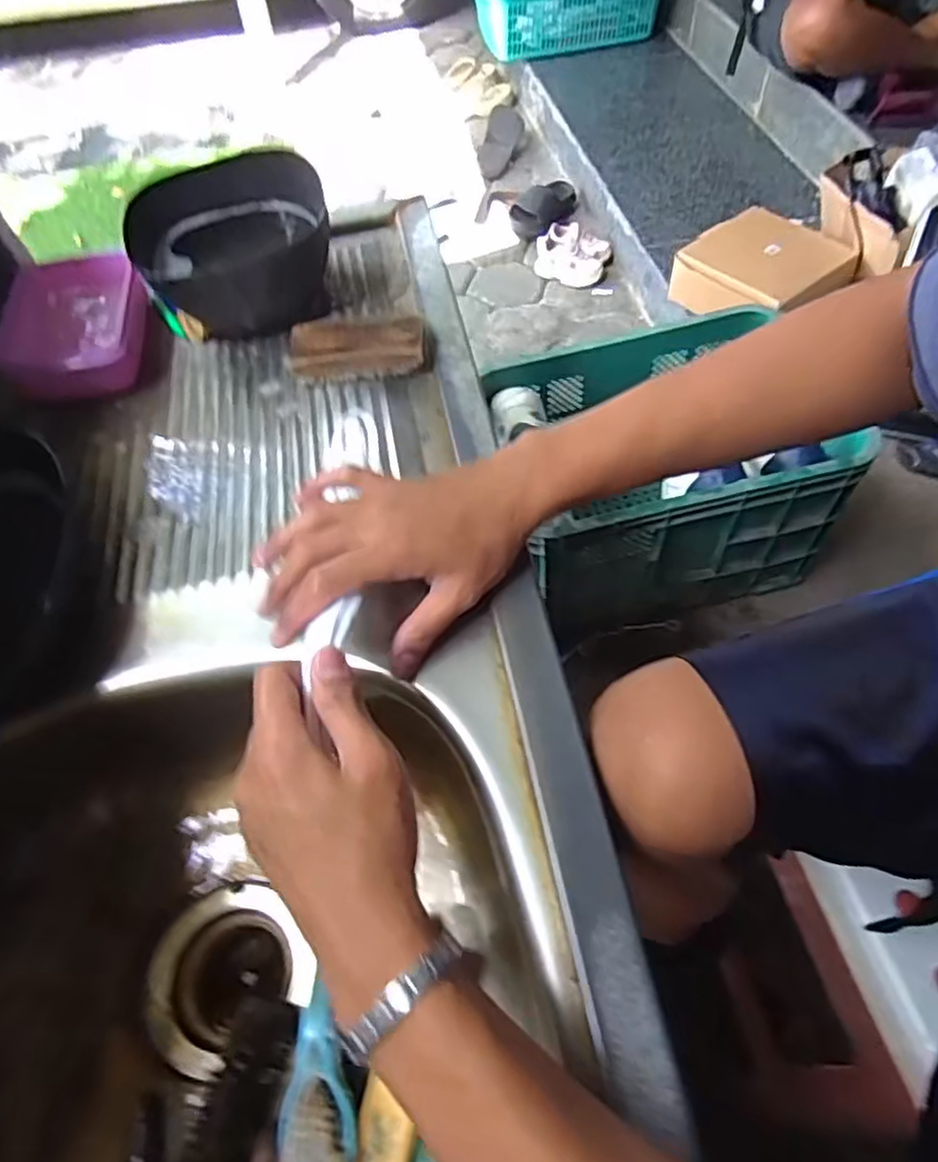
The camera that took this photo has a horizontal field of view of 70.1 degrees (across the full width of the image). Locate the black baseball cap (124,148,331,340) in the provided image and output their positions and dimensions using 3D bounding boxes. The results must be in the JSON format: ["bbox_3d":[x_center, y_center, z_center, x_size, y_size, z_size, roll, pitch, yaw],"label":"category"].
[{"bbox_3d":[-0.202,-0.280,0.572,0.162,0.077,0.149,-15,57,-6],"label":"black baseball cap"}]

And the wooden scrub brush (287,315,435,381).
[{"bbox_3d":[-0.086,-0.187,0.532,0.109,0.030,0.052,-4,56,1],"label":"wooden scrub brush"}]

